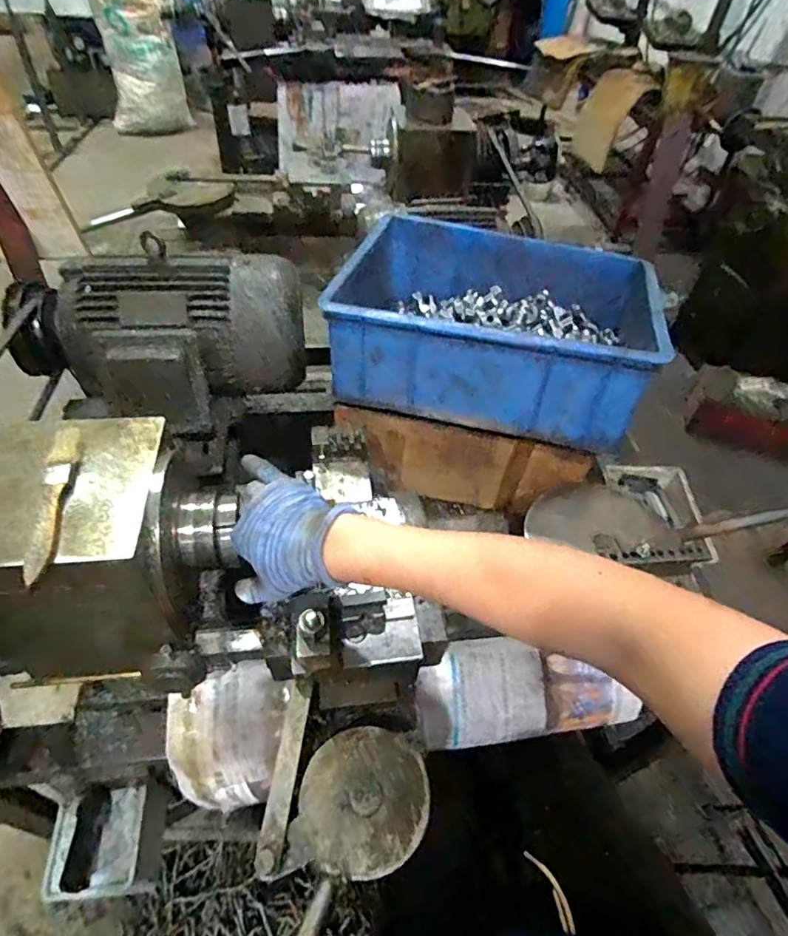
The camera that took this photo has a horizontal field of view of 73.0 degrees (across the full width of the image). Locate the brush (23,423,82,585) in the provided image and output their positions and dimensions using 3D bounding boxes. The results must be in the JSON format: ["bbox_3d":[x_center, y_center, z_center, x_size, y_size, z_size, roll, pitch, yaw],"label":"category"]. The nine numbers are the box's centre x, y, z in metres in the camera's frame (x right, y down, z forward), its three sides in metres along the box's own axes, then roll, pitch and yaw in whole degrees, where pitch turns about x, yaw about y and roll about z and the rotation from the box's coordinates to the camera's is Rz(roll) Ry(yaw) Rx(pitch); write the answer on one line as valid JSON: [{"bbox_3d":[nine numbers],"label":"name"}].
[{"bbox_3d":[-0.269,0.023,0.421,0.021,0.007,0.152,-7,49,-12],"label":"brush"}]

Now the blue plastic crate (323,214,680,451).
[{"bbox_3d":[0.137,-0.205,0.736,0.393,0.138,0.302,12,48,6],"label":"blue plastic crate"}]

